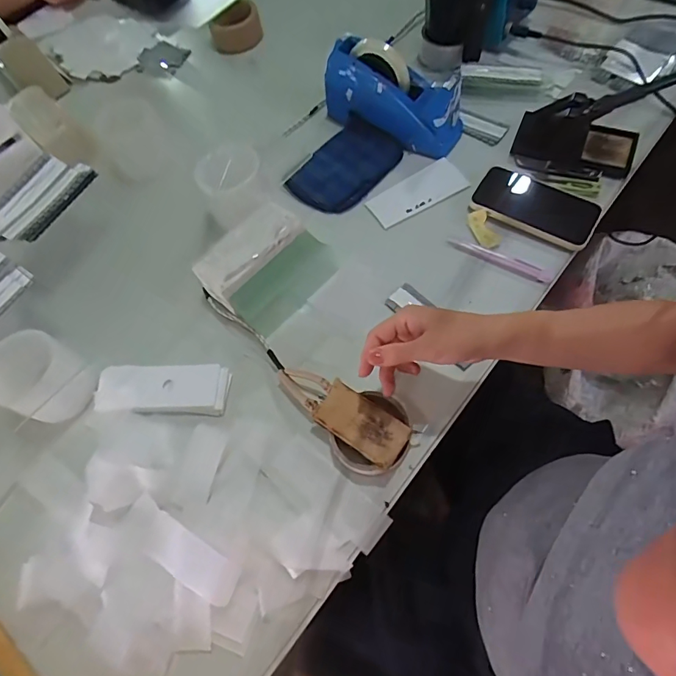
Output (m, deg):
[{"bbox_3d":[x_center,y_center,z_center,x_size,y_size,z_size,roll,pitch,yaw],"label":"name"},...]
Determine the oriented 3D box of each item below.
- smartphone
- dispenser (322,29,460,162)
[{"bbox_3d":[0.268,-0.180,0.603,0.157,0.016,0.080,28,84,14],"label":"smartphone"},{"bbox_3d":[0.078,-0.353,0.638,0.209,0.118,0.064,27,70,16],"label":"dispenser"}]

